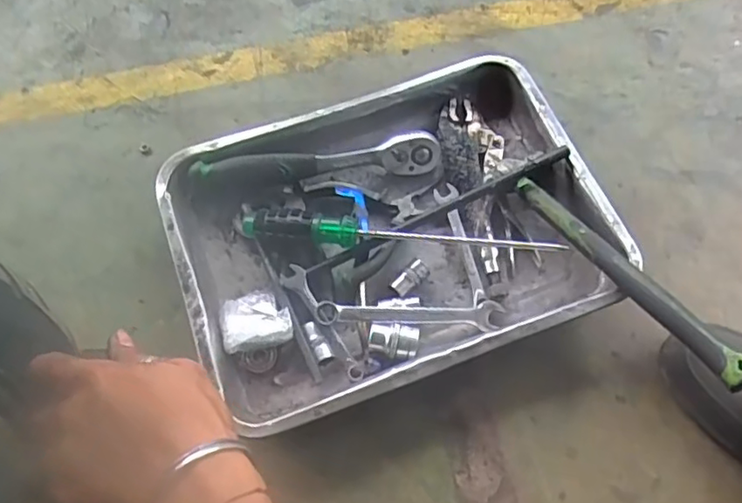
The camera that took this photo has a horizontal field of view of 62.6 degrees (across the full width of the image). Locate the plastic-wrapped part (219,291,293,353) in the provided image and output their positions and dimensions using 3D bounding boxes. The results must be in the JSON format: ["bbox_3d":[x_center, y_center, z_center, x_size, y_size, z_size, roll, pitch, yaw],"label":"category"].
[{"bbox_3d":[-0.104,0.063,0.558,0.060,0.031,0.058,-14,65,-5],"label":"plastic-wrapped part"}]

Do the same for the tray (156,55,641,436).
[{"bbox_3d":[0.015,-0.026,0.589,0.391,0.053,0.304,-19,65,-7],"label":"tray"}]

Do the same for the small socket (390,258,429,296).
[{"bbox_3d":[0.039,0.025,0.578,0.043,0.019,0.017,-40,69,-16],"label":"small socket"}]

